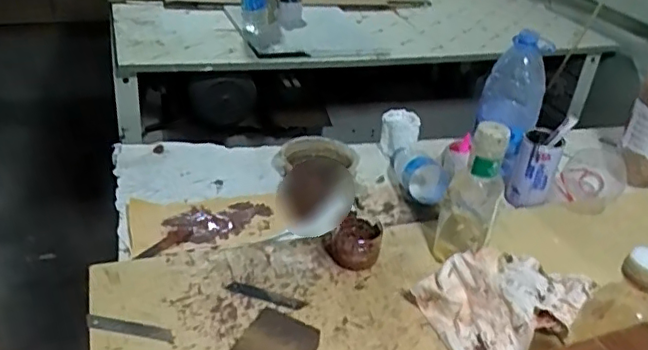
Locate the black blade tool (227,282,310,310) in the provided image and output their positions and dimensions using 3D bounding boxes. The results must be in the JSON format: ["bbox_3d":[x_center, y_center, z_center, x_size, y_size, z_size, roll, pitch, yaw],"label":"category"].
[{"bbox_3d":[-0.069,0.145,0.711,0.097,0.004,0.018,15,34,13],"label":"black blade tool"}]

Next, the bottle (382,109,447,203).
[{"bbox_3d":[0.148,-0.032,1.001,0.074,0.067,0.219,0,32,-10],"label":"bottle"}]

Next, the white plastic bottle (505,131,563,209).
[{"bbox_3d":[0.336,-0.014,0.941,0.070,0.098,0.068,19,34,20],"label":"white plastic bottle"}]

